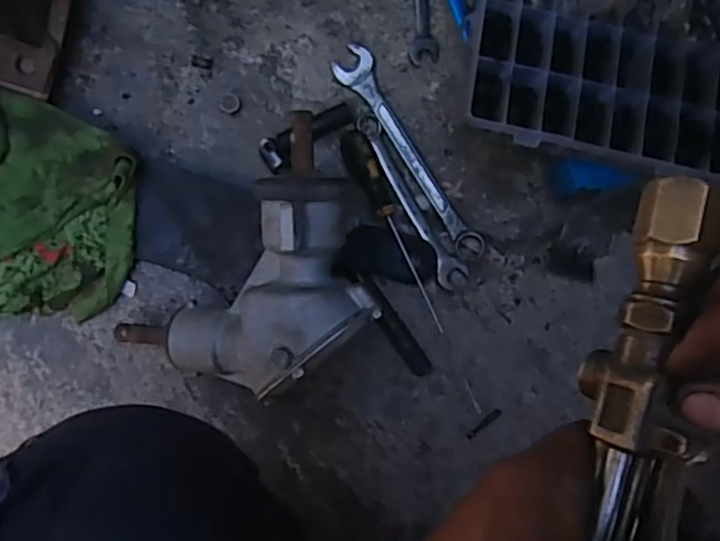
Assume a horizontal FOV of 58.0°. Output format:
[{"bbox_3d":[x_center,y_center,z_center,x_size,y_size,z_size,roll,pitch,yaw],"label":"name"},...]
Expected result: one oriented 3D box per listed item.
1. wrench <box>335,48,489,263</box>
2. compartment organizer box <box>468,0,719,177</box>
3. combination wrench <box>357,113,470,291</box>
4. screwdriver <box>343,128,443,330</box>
[{"bbox_3d":[0.042,-0.096,0.542,0.033,0.014,0.200,-32,89,-1],"label":"wrench"},{"bbox_3d":[0.172,-0.144,0.443,0.187,0.029,0.135,10,89,-2],"label":"compartment organizer box"},{"bbox_3d":[0.041,-0.059,0.546,0.025,0.006,0.161,-30,88,-1],"label":"combination wrench"},{"bbox_3d":[0.029,-0.032,0.534,0.021,0.026,0.176,-27,88,-1],"label":"screwdriver"}]

